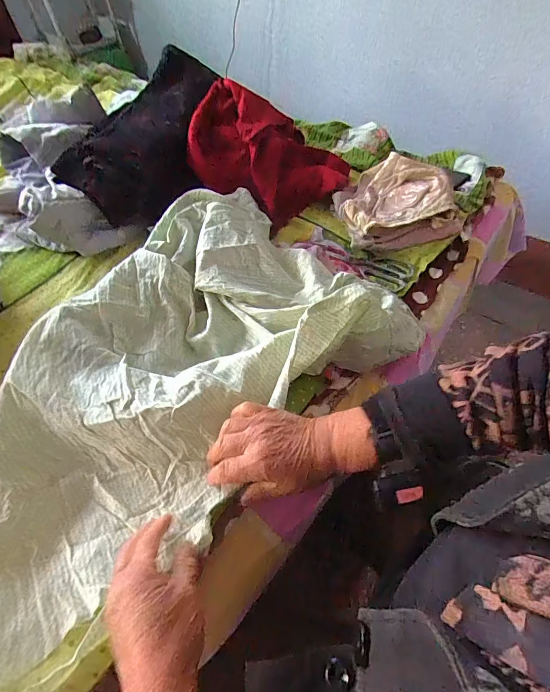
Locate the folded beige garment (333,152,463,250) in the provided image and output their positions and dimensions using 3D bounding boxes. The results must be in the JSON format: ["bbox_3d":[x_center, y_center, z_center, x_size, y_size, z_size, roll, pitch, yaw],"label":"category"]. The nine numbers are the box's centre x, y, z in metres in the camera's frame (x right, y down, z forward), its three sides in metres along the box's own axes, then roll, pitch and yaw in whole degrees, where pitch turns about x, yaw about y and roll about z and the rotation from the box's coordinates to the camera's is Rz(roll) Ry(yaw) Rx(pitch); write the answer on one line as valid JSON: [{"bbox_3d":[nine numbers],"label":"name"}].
[{"bbox_3d":[0.217,-0.261,0.674,0.206,0.087,0.163,-12,53,-5],"label":"folded beige garment"}]

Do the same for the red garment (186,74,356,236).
[{"bbox_3d":[-0.016,-0.364,0.710,0.285,0.142,0.223,27,59,22],"label":"red garment"}]

